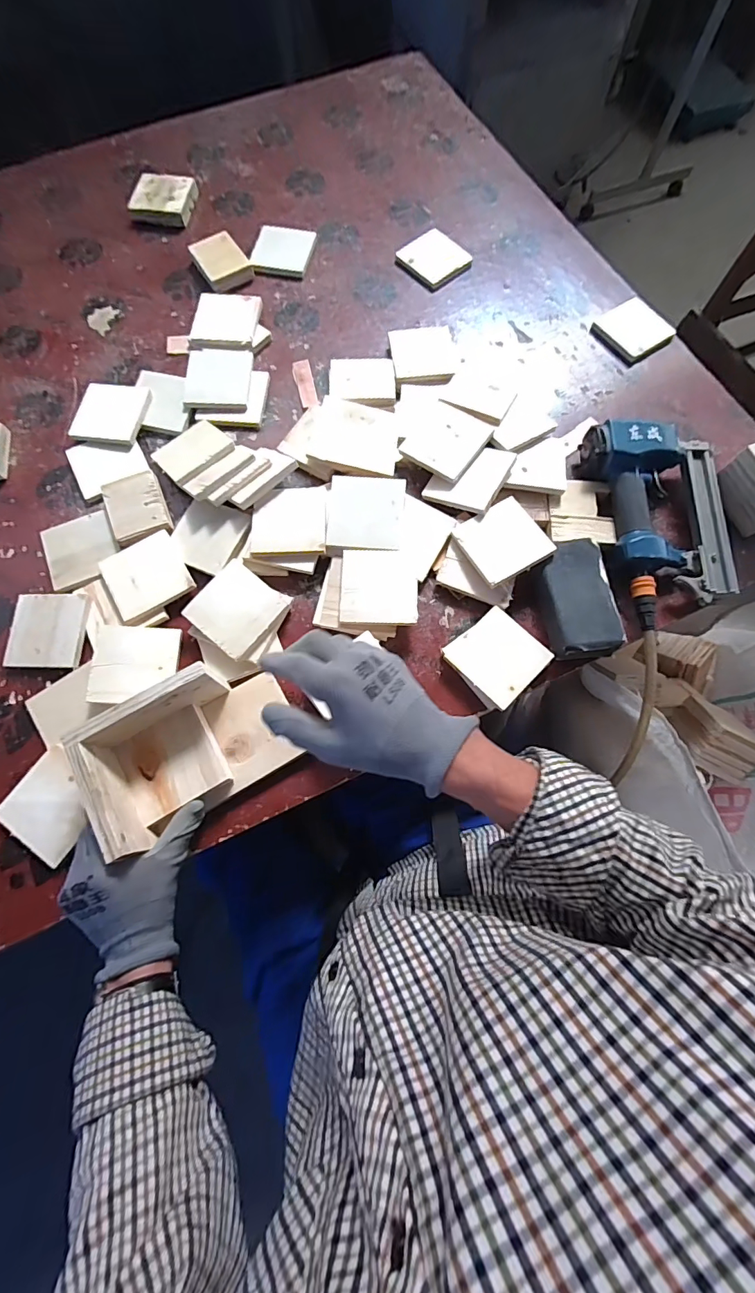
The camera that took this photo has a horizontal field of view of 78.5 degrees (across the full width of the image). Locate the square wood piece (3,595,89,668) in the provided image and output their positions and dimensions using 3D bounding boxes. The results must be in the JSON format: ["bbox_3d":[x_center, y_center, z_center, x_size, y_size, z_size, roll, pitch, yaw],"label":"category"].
[{"bbox_3d":[-0.387,-0.019,0.545,0.088,0.010,0.088,1,71,0],"label":"square wood piece"}]

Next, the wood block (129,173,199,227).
[{"bbox_3d":[-0.357,-0.747,0.773,0.097,0.025,0.092,7,71,1],"label":"wood block"}]

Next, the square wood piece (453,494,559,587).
[{"bbox_3d":[0.152,-0.127,0.559,0.092,0.012,0.090,-31,70,0],"label":"square wood piece"}]

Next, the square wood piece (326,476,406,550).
[{"bbox_3d":[-0.014,-0.163,0.564,0.091,0.009,0.094,2,80,1],"label":"square wood piece"}]

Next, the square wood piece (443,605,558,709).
[{"bbox_3d":[0.139,0.010,0.530,0.095,0.008,0.091,42,75,12],"label":"square wood piece"}]

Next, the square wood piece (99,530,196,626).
[{"bbox_3d":[-0.281,-0.086,0.562,0.093,0.010,0.093,-31,74,-11],"label":"square wood piece"}]

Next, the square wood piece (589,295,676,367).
[{"bbox_3d":[0.389,-0.480,0.700,0.106,0.015,0.100,-33,75,-11],"label":"square wood piece"}]

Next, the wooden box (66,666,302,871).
[{"bbox_3d":[-0.184,0.096,0.461,0.179,0.088,0.120,-32,75,-10],"label":"wooden box"}]

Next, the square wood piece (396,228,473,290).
[{"bbox_3d":[0.088,-0.617,0.732,0.087,0.014,0.095,-35,75,-12],"label":"square wood piece"}]

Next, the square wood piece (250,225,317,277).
[{"bbox_3d":[-0.150,-0.630,0.737,0.085,0.016,0.090,10,71,3],"label":"square wood piece"}]

